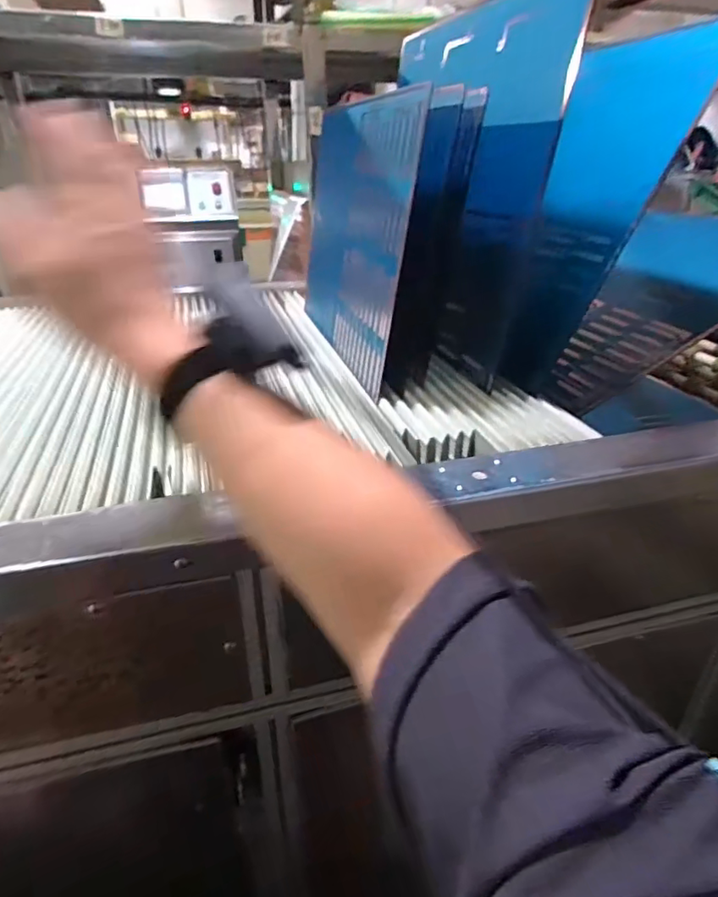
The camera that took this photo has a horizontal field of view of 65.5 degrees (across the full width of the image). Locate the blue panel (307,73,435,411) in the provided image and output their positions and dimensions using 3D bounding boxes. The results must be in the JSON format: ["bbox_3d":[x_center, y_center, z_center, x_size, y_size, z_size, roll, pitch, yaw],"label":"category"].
[{"bbox_3d":[-0.016,-0.284,0.736,0.011,0.299,0.426,0,26,-18],"label":"blue panel"}]

